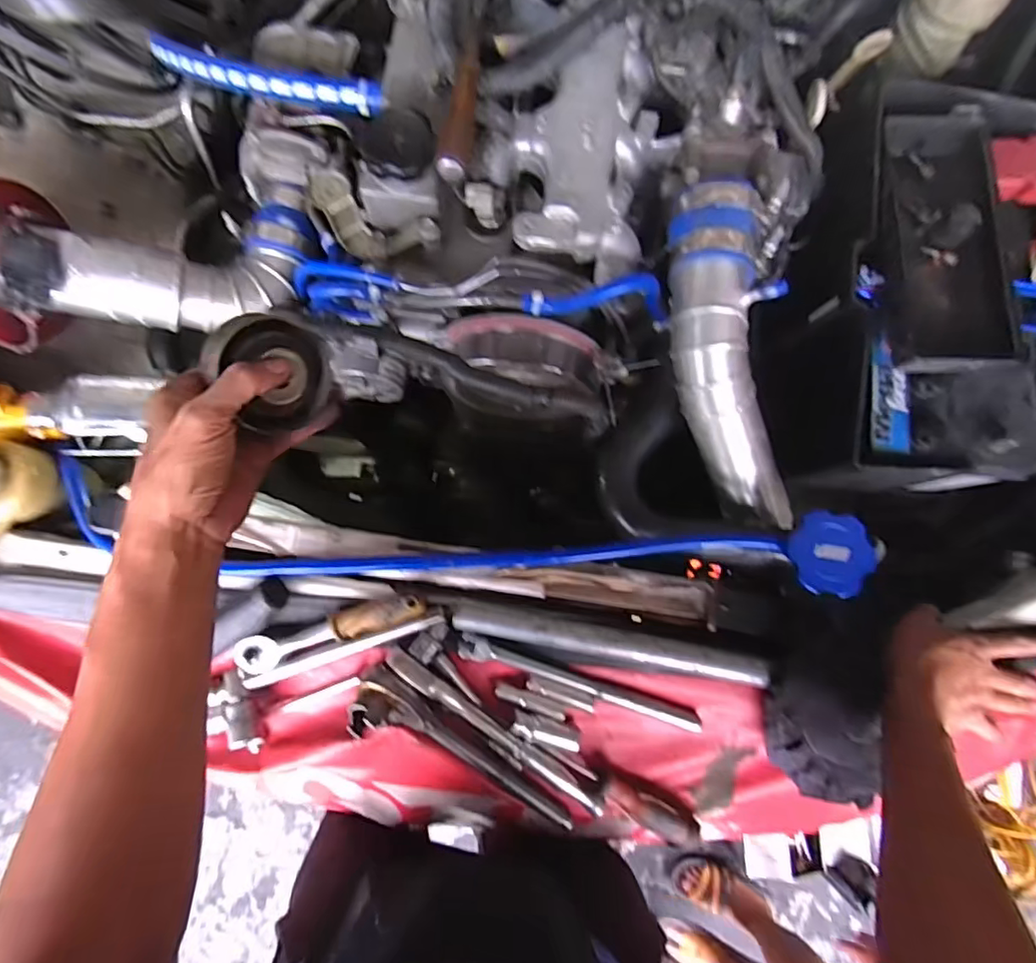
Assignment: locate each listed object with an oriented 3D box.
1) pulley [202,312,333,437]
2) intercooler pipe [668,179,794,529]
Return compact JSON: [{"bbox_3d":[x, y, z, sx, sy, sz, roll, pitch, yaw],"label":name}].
[{"bbox_3d":[-0.170,-0.076,0.390,0.032,0.083,0.073,14,45,38],"label":"pulley"},{"bbox_3d":[0.191,-0.108,0.519,0.106,0.085,0.321,-12,100,-4],"label":"intercooler pipe"}]

